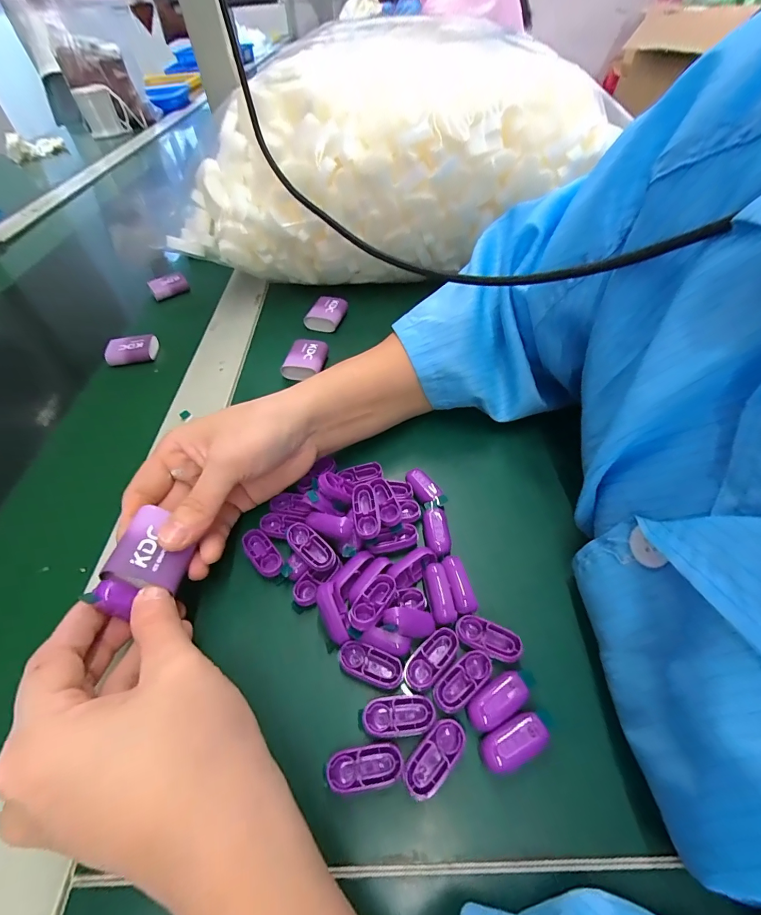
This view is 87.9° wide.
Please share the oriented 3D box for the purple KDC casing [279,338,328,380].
[{"bbox_3d":[-0.069,-0.091,0.368,0.031,0.019,0.043,9,51,11],"label":"purple KDC casing"}]

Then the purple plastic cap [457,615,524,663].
[{"bbox_3d":[0.057,0.096,0.210,0.034,0.005,0.015,19,53,18],"label":"purple plastic cap"}]

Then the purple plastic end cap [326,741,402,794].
[{"bbox_3d":[-0.007,0.136,0.174,0.032,0.004,0.015,-9,50,-4],"label":"purple plastic end cap"}]

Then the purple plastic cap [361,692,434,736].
[{"bbox_3d":[0.009,0.125,0.190,0.033,0.011,0.016,-5,50,-1],"label":"purple plastic cap"}]

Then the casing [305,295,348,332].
[{"bbox_3d":[-0.057,-0.152,0.416,0.034,0.015,0.044,15,52,15],"label":"casing"}]

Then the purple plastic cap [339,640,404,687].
[{"bbox_3d":[-0.005,0.104,0.201,0.033,0.004,0.016,16,53,16],"label":"purple plastic cap"}]

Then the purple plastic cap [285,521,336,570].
[{"bbox_3d":[-0.042,0.053,0.233,0.033,0.007,0.014,38,60,14],"label":"purple plastic cap"}]

